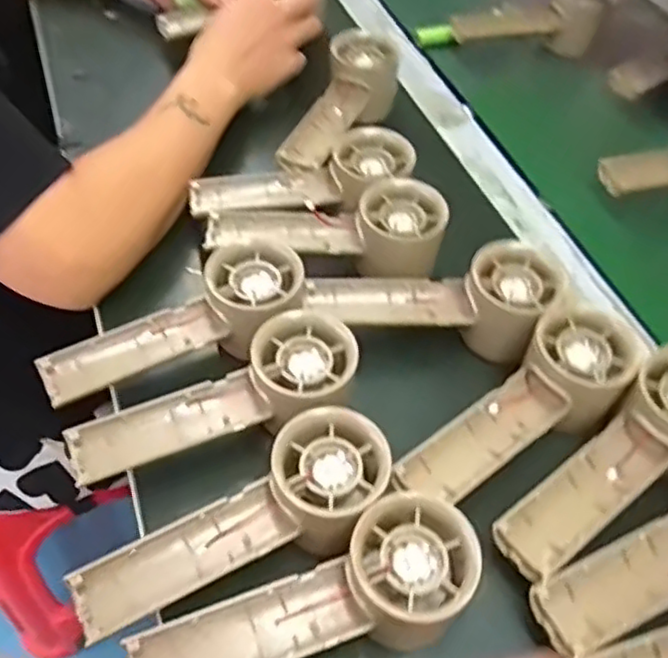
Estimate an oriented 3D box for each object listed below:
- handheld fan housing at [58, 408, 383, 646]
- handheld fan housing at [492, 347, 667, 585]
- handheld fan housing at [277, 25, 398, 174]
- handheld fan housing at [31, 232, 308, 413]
[{"bbox_3d":[-0.044,0.097,0.321,0.157,0.030,0.060,-29,58,-9],"label":"handheld fan housing"},{"bbox_3d":[0.152,0.070,0.346,0.155,0.039,0.055,-35,62,-26],"label":"handheld fan housing"},{"bbox_3d":[0.008,-0.174,0.541,0.055,0.057,0.155,18,53,10],"label":"handheld fan housing"},{"bbox_3d":[-0.087,-0.002,0.388,0.156,0.031,0.054,-28,59,-22],"label":"handheld fan housing"}]

